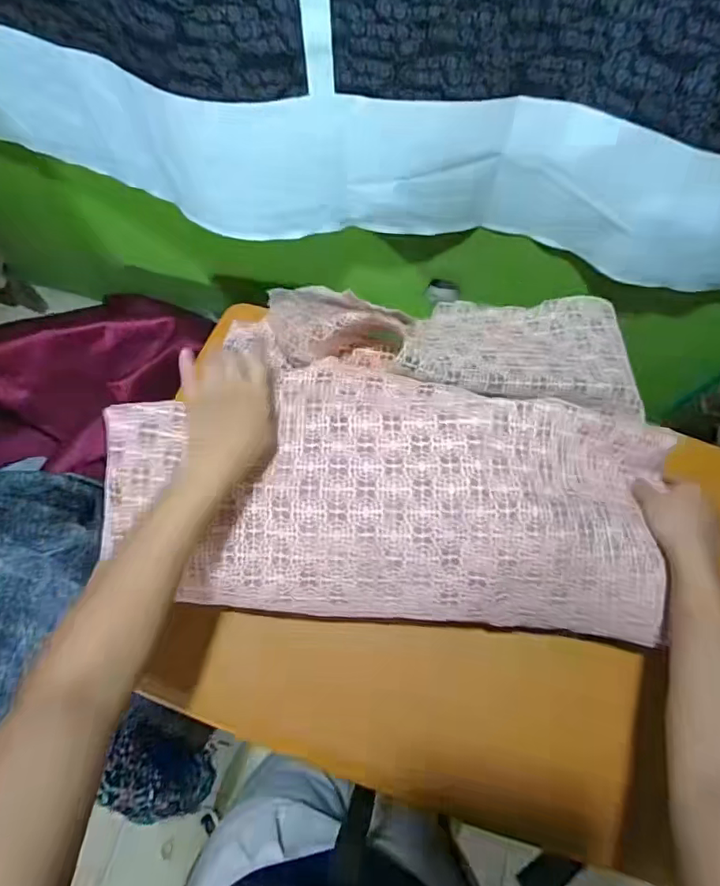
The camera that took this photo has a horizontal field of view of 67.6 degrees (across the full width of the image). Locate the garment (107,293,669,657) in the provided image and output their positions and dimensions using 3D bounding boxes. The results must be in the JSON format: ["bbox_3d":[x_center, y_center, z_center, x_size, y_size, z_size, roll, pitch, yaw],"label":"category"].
[{"bbox_3d":[0.045,-0.016,0.571,0.526,0.132,0.380,5,74,1],"label":"garment"}]

